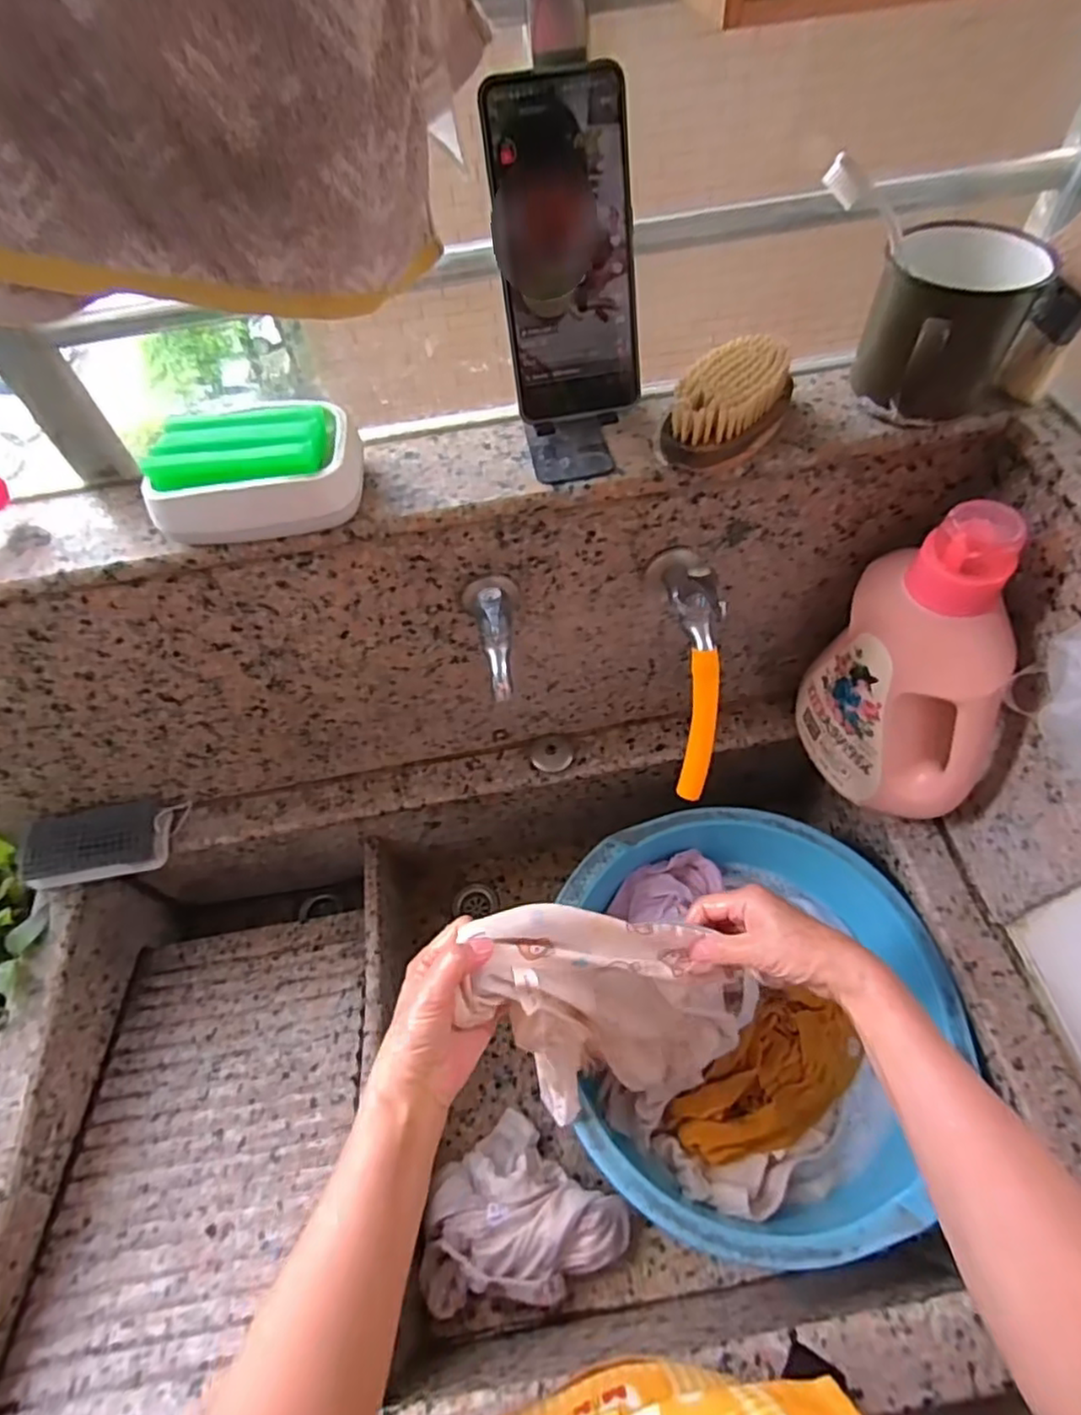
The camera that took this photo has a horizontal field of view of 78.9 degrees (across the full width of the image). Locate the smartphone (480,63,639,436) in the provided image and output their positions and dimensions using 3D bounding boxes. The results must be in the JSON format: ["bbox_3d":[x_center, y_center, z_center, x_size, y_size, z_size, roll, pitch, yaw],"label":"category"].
[{"bbox_3d":[0.015,-0.256,0.376,0.077,0.163,0.008,-10,30,-1],"label":"smartphone"}]

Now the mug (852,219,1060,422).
[{"bbox_3d":[0.263,-0.244,0.434,0.093,0.087,0.101,21,61,18],"label":"mug"}]

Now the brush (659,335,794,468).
[{"bbox_3d":[0.128,-0.207,0.447,0.059,0.036,0.103,26,62,20],"label":"brush"}]

